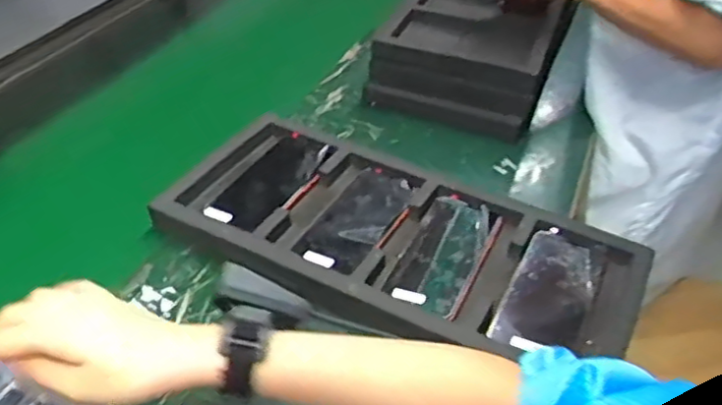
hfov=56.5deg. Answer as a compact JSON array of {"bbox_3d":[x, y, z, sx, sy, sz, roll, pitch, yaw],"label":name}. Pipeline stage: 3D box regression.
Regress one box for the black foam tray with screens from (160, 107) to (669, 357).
[{"bbox_3d":[0.029,0.039,0.720,0.500,0.044,0.226,20,43,23],"label":"black foam tray with screens"}]

